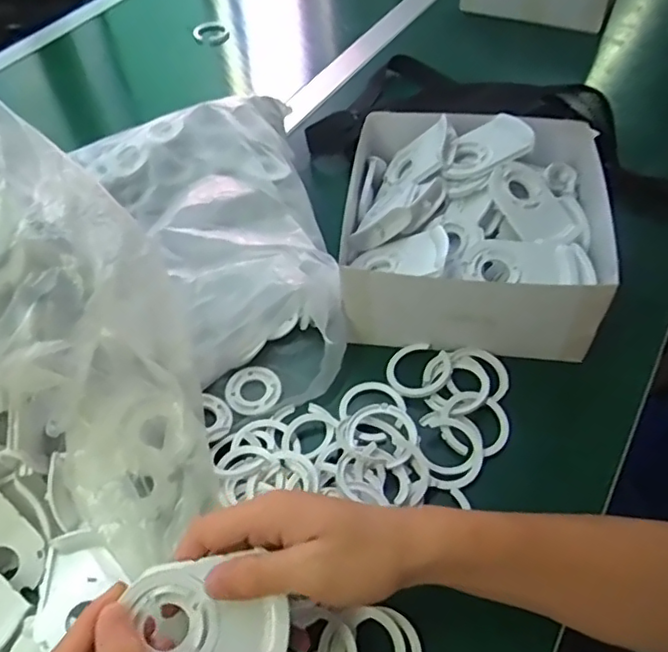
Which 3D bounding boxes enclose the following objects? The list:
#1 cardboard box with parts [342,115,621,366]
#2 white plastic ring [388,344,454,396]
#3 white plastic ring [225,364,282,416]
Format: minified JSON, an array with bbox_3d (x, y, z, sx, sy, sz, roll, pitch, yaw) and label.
[{"bbox_3d":[0.116,-0.086,0.516,0.196,0.088,0.200,5,53,8],"label":"cardboard box with parts"},{"bbox_3d":[0.069,0.034,0.480,0.049,0.007,0.049,-2,52,3],"label":"white plastic ring"},{"bbox_3d":[-0.065,0.051,0.483,0.044,0.006,0.044,-2,52,3],"label":"white plastic ring"}]

